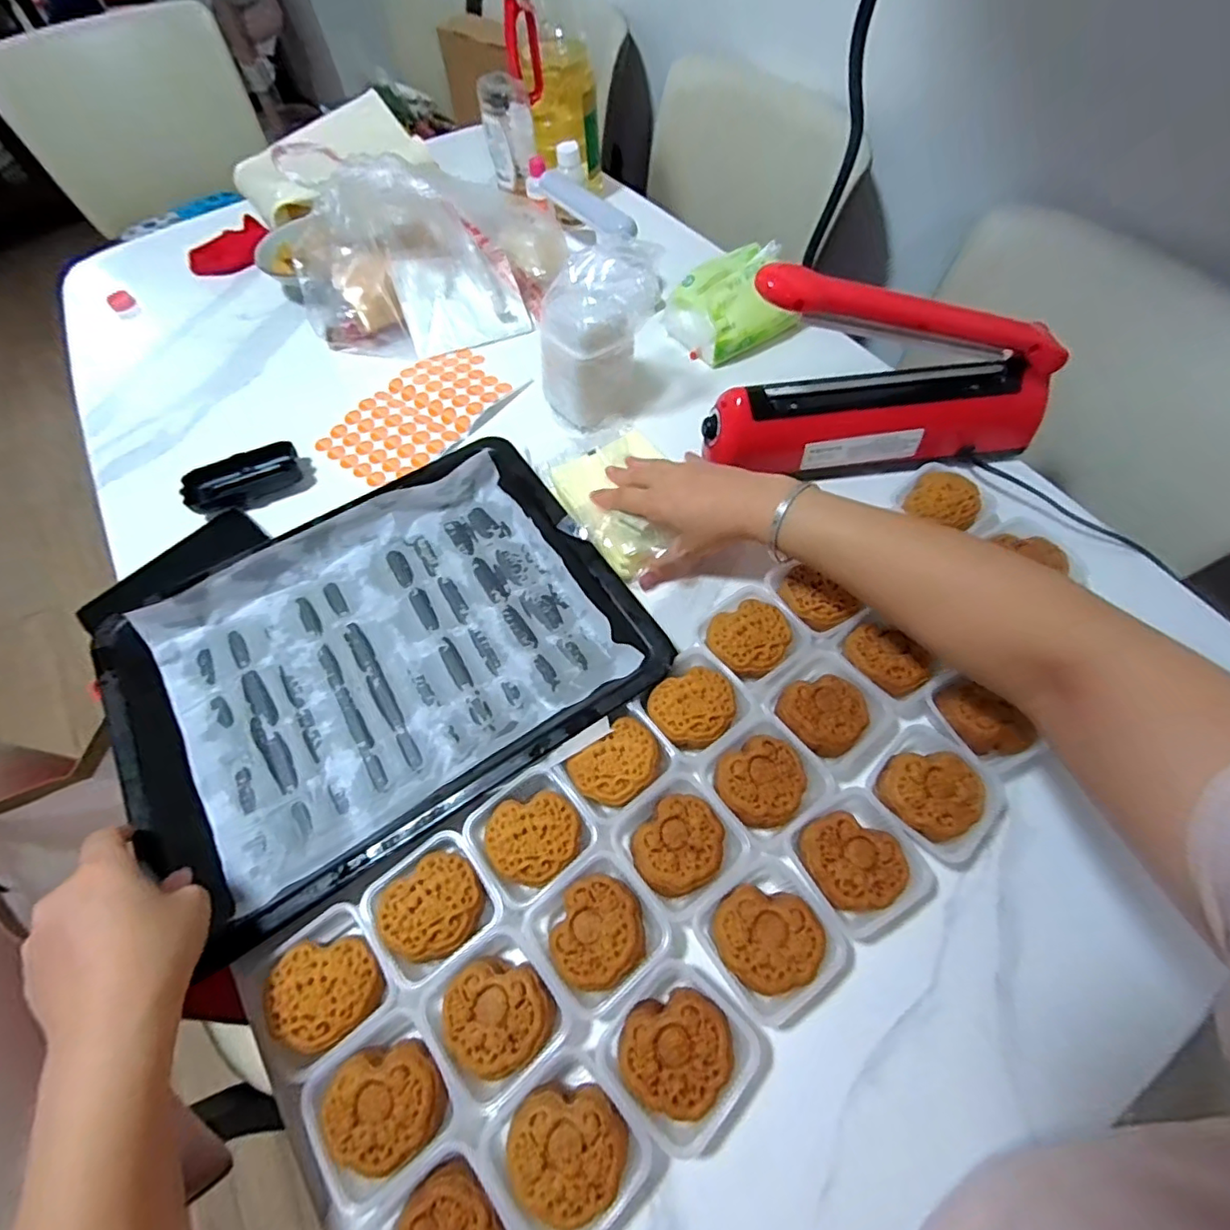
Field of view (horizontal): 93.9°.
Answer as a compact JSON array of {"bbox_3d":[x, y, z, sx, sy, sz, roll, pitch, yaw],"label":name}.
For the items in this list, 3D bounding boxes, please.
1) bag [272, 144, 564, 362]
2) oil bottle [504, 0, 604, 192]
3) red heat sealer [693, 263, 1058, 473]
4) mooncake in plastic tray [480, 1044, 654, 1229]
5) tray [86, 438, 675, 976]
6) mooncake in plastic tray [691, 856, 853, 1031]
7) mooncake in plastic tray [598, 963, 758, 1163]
[{"bbox_3d":[-0.218,-0.417,0.661,0.300,0.159,0.152,-3,61,2],"label":"bag"},{"bbox_3d":[-0.076,-0.686,0.710,0.102,0.254,0.102,-6,61,0],"label":"oil bottle"},{"bbox_3d":[0.239,-0.208,0.497,0.307,0.165,0.065,-2,61,2],"label":"red heat sealer"},{"bbox_3d":[-0.027,0.300,0.323,0.078,0.031,0.078,-2,62,4],"label":"mooncake in plastic tray"},{"bbox_3d":[-0.189,0.034,0.470,0.385,0.037,0.294,-32,64,-14],"label":"tray"},{"bbox_3d":[0.100,0.206,0.368,0.074,0.033,0.075,-34,64,-15],"label":"mooncake in plastic tray"},{"bbox_3d":[0.038,0.260,0.342,0.074,0.032,0.074,39,69,21],"label":"mooncake in plastic tray"}]

